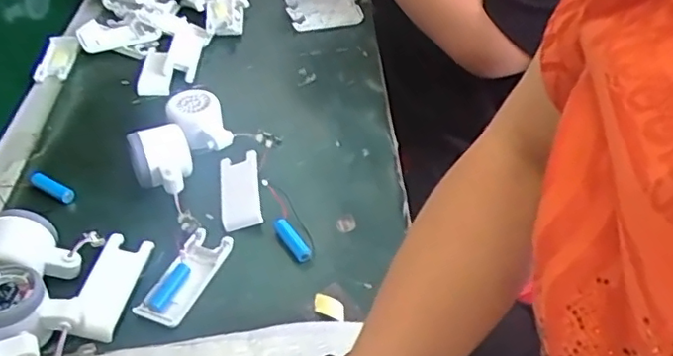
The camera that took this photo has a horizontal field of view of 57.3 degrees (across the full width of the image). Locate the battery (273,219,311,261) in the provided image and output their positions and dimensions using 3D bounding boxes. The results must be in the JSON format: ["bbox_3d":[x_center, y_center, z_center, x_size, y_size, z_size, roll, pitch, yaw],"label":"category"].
[{"bbox_3d":[-0.040,0.056,0.582,0.014,0.013,0.051,-20,48,-27],"label":"battery"}]

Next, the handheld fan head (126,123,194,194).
[{"bbox_3d":[-0.177,-0.017,0.632,0.054,0.045,0.078,-16,46,-24],"label":"handheld fan head"}]

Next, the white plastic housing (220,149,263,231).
[{"bbox_3d":[-0.097,0.011,0.627,0.039,0.013,0.096,-3,42,-10],"label":"white plastic housing"}]

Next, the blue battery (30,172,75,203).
[{"bbox_3d":[-0.296,0.009,0.641,0.054,0.012,0.014,24,44,19],"label":"blue battery"}]

